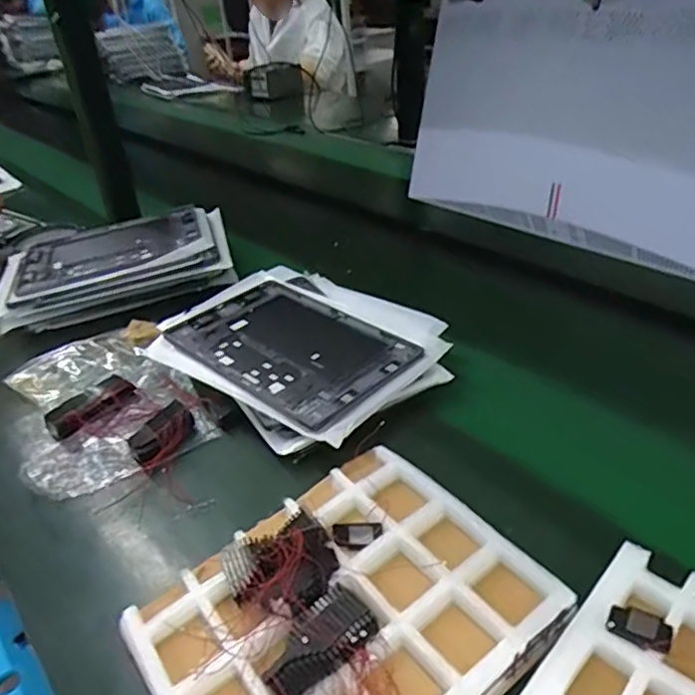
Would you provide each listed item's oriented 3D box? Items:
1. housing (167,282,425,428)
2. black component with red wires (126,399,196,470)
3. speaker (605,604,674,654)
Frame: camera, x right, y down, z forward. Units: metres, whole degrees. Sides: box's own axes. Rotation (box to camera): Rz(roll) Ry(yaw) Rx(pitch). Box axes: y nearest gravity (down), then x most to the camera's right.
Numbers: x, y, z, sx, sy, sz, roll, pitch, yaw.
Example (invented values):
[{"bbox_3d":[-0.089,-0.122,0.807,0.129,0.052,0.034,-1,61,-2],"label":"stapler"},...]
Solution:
[{"bbox_3d":[-0.065,-0.005,0.695,0.259,0.009,0.172,26,45,36],"label":"housing"},{"bbox_3d":[-0.187,0.087,0.631,0.038,0.028,0.071,17,40,30],"label":"black component with red wires"},{"bbox_3d":[0.188,0.181,0.399,0.037,0.009,0.021,17,39,29],"label":"speaker"}]

